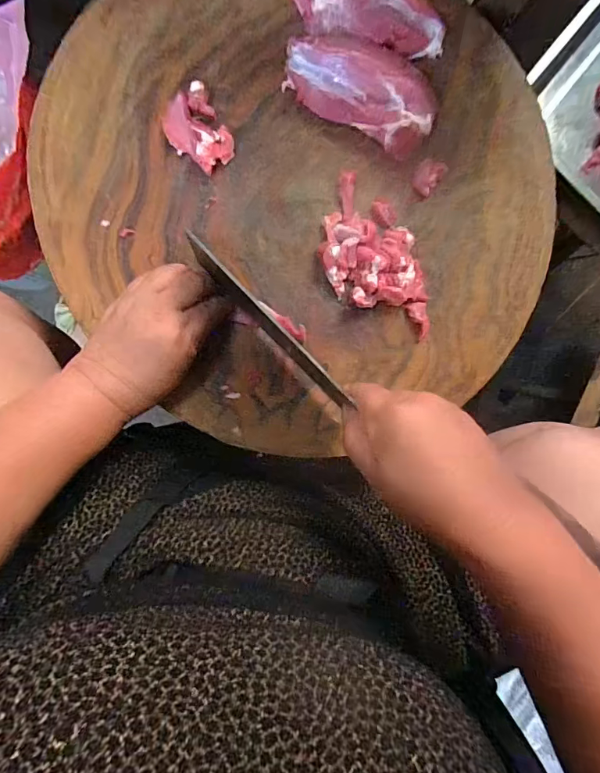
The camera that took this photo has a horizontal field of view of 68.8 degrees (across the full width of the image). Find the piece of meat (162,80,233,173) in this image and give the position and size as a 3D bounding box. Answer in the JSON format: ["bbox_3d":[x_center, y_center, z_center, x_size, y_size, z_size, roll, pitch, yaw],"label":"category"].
[{"bbox_3d":[-0.087,-0.216,0.373,0.046,0.017,0.062,-36,96,-7],"label":"piece of meat"}]

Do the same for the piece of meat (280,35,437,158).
[{"bbox_3d":[0.053,-0.259,0.384,0.132,0.037,0.061,25,87,-8],"label":"piece of meat"}]

